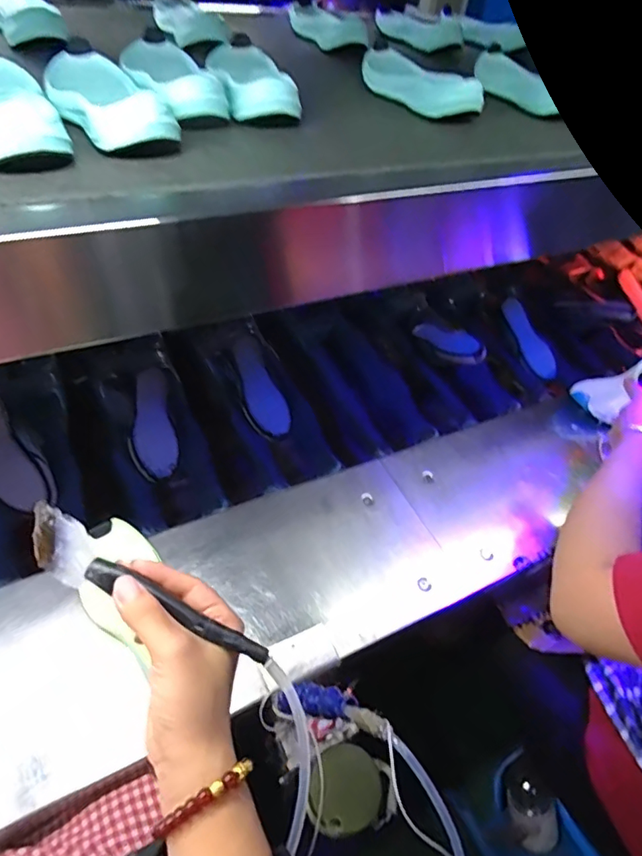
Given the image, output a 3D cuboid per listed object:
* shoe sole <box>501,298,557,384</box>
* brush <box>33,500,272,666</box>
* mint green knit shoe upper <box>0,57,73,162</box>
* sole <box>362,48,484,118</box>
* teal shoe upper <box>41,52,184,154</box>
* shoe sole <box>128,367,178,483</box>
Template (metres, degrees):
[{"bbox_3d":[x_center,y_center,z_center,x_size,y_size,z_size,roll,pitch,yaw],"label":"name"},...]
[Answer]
[{"bbox_3d":[0.422,-0.180,1.019,0.051,0.025,0.178,-30,90,-31],"label":"shoe sole"},{"bbox_3d":[-0.110,0.102,0.310,0.171,0.023,0.028,27,48,6],"label":"brush"},{"bbox_3d":[-0.283,-0.281,0.435,0.082,0.034,0.204,-21,51,-25],"label":"mint green knit shoe upper"},{"bbox_3d":[0.117,-0.442,0.638,0.066,0.034,0.201,-17,49,-22],"label":"sole"},{"bbox_3d":[-0.207,-0.315,0.476,0.084,0.034,0.211,-20,51,-24],"label":"teal shoe upper"},{"bbox_3d":[-0.265,-0.009,0.787,0.066,0.025,0.178,-5,76,-12],"label":"shoe sole"}]

